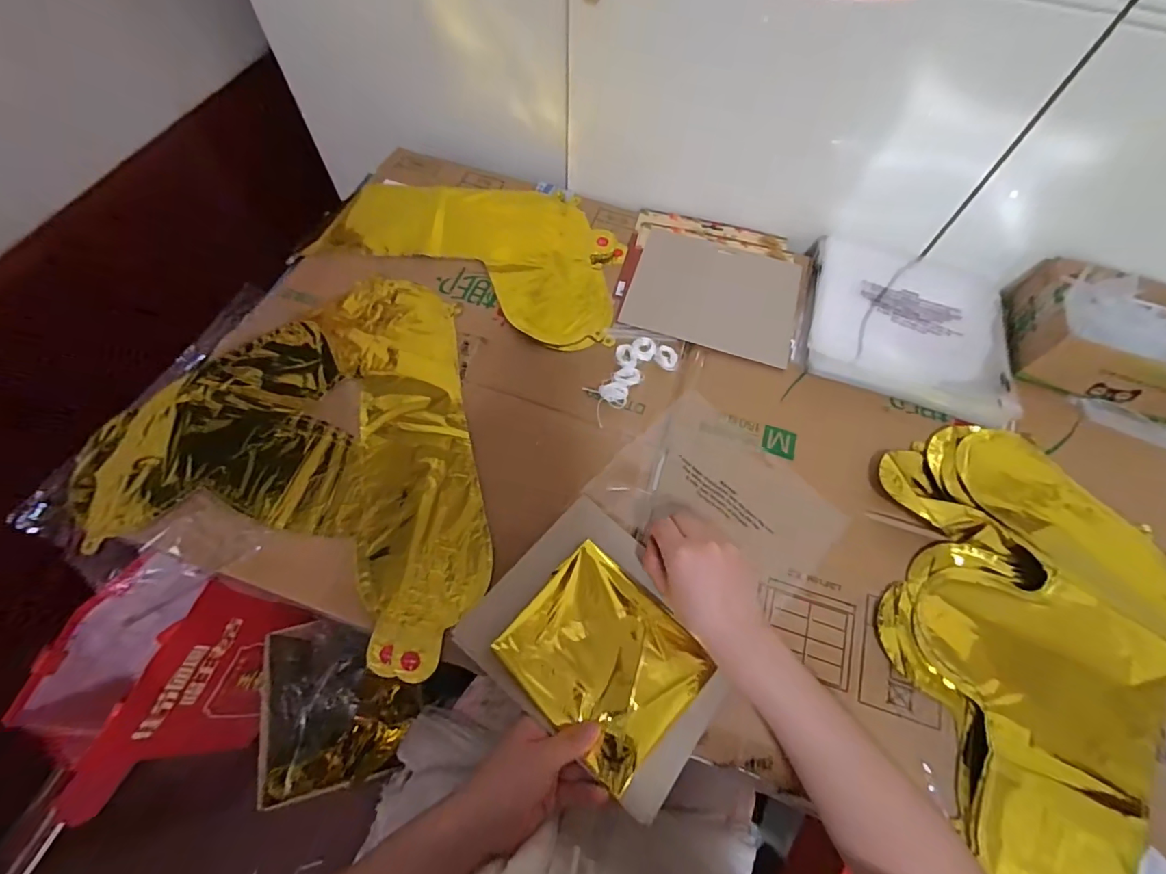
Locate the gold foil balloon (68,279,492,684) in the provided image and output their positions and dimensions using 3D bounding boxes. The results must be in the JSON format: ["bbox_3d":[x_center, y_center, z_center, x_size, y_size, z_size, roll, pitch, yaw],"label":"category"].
[{"bbox_3d":[-0.250,-0.011,0.490,0.383,0.008,0.354,15,65,5],"label":"gold foil balloon"}]

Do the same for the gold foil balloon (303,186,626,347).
[{"bbox_3d":[-0.120,-0.238,0.611,0.363,0.015,0.216,19,65,7],"label":"gold foil balloon"}]

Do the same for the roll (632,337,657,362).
[{"bbox_3d":[0.067,-0.095,0.546,0.025,0.007,0.027,1,65,-2],"label":"roll"}]

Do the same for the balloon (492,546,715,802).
[{"bbox_3d":[0.017,0.172,0.398,0.141,0.023,0.122,42,70,16],"label":"balloon"}]

